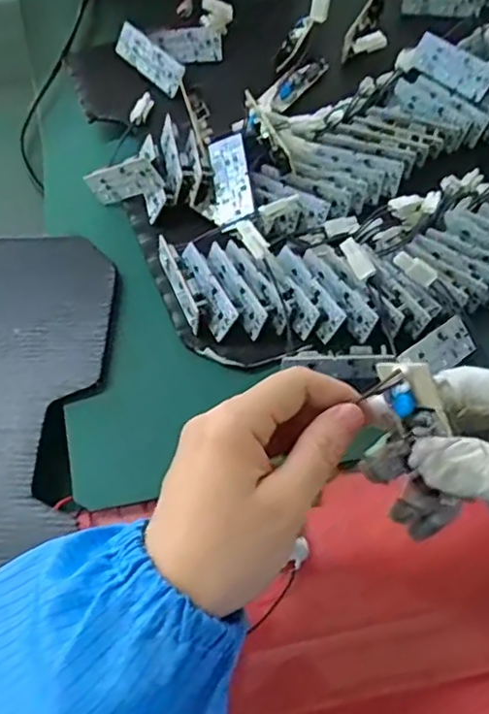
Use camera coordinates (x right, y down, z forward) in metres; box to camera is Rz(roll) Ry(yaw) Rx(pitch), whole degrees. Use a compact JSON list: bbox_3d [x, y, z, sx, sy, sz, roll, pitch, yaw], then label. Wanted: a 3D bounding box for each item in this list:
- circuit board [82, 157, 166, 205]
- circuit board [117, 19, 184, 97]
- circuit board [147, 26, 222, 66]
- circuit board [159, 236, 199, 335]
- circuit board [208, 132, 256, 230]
[{"bbox_3d":[-0.083,-0.121,0.444,0.063,0.024,0.010,-2,57,36],"label":"circuit board"},{"bbox_3d":[-0.074,-0.233,0.505,0.066,0.025,0.004,41,27,10],"label":"circuit board"},{"bbox_3d":[-0.046,-0.250,0.519,0.053,0.007,0.026,-11,102,-6],"label":"circuit board"},{"bbox_3d":[-0.040,-0.047,0.405,0.010,0.027,0.061,-19,63,-10],"label":"circuit board"},{"bbox_3d":[-0.009,-0.118,0.428,0.026,0.006,0.066,-15,73,20],"label":"circuit board"}]

